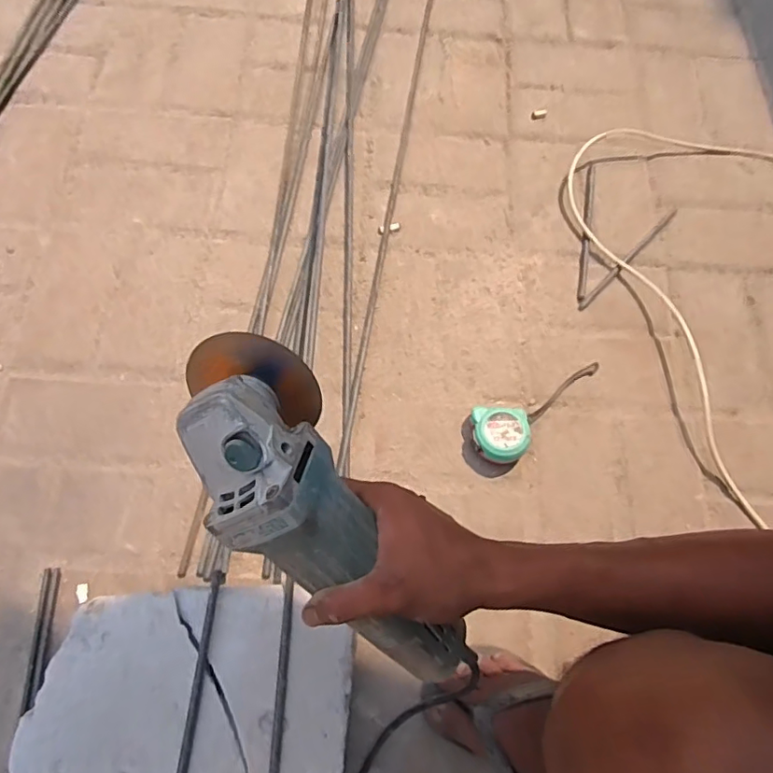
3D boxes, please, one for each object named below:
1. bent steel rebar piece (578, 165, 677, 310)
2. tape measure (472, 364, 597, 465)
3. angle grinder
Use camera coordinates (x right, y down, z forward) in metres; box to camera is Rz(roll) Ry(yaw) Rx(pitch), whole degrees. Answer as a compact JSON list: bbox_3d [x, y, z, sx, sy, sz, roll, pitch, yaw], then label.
[{"bbox_3d":[0.306,-0.203,0.753,0.136,0.011,0.220,29,70,9],"label":"bent steel rebar piece"},{"bbox_3d":[0.190,0.033,0.644,0.189,0.034,0.069,-21,70,-11],"label":"tape measure"},{"bbox_3d":[-0.035,0.094,0.330,0.089,0.075,0.270,-36,102,-15],"label":"angle grinder"}]

